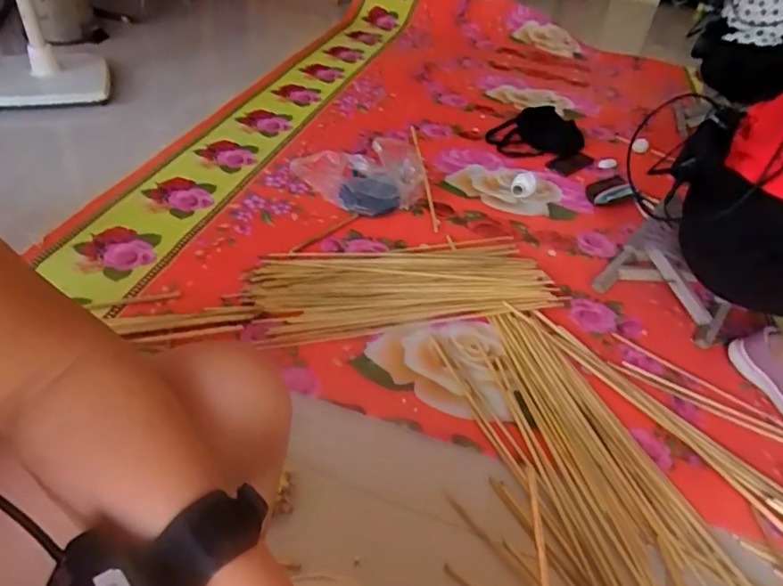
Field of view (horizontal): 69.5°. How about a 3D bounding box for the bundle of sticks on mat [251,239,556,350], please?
[{"bbox_3d":[0.024,-0.021,1.195,0.632,0.032,0.244,-5,43,-15],"label":"bundle of sticks on mat"}]

